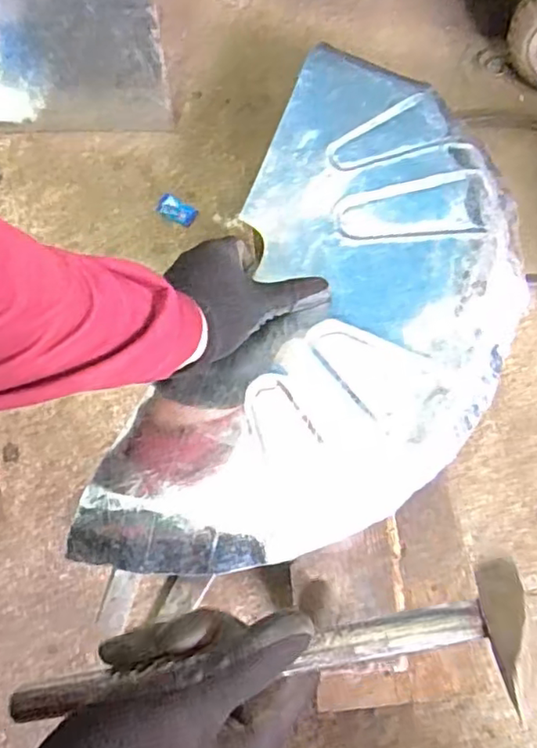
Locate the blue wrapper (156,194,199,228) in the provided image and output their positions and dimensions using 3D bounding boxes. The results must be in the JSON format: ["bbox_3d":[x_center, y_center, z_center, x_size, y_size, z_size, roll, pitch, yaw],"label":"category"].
[{"bbox_3d":[-0.105,-0.188,0.711,0.046,0.009,0.024,27,76,9],"label":"blue wrapper"}]

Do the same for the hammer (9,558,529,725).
[{"bbox_3d":[-0.019,0.138,0.287,0.271,0.065,0.041,-19,73,18],"label":"hammer"}]

